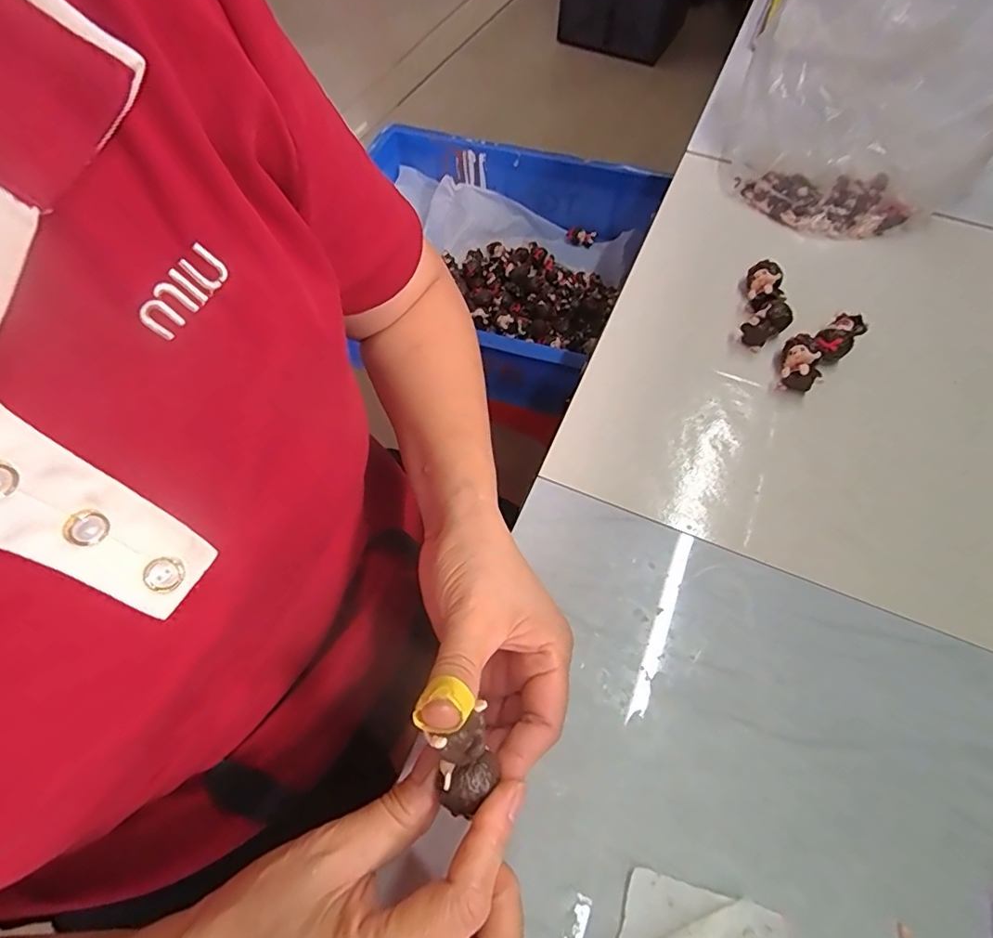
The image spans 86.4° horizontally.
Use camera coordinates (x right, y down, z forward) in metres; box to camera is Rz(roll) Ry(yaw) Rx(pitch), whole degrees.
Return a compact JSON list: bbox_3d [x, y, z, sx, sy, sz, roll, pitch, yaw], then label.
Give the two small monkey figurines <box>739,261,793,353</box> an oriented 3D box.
[{"bbox_3d":[0.209,-0.125,0.408,0.033,0.026,0.073,17,61,8],"label":"two small monkey figurines"}]

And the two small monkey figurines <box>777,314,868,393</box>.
[{"bbox_3d":[0.235,-0.086,0.391,0.035,0.031,0.076,40,66,20],"label":"two small monkey figurines"}]

